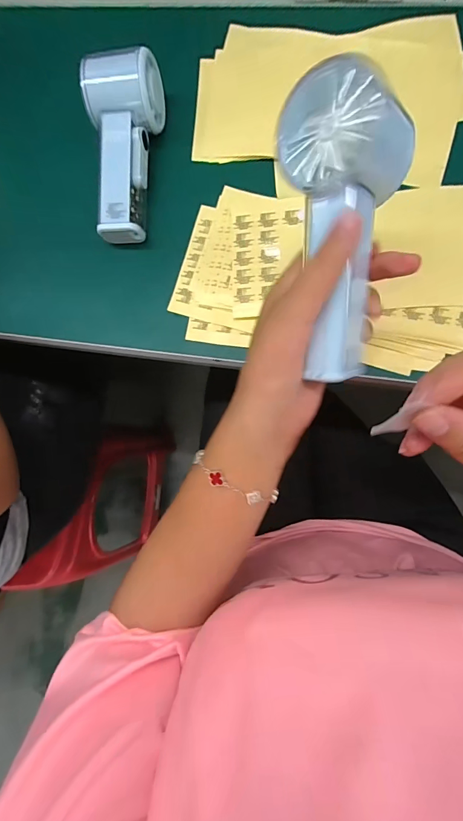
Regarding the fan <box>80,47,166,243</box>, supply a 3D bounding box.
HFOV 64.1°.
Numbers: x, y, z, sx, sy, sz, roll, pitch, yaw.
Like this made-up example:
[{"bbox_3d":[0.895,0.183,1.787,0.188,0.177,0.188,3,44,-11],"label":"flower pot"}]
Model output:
[{"bbox_3d":[-0.099,-0.230,0.326,0.055,0.055,0.147,6,85,7],"label":"fan"}]

